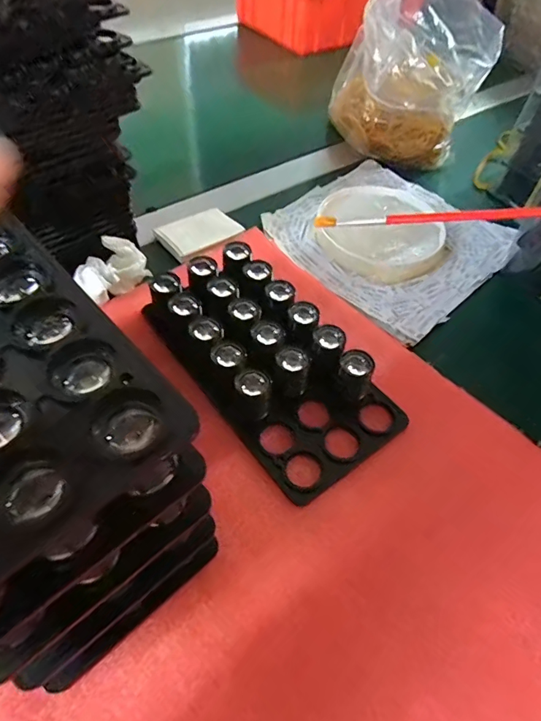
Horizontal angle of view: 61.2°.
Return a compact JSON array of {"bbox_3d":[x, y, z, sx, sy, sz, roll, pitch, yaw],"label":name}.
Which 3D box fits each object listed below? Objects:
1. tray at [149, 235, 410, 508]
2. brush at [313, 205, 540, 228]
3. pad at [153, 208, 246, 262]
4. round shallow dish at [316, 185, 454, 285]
[{"bbox_3d":[-0.001,-0.006,0.320,0.102,0.040,0.187,-31,58,-23],"label":"tray"},{"bbox_3d":[0.146,-0.077,0.237,0.246,0.011,0.008,2,50,15],"label":"brush"},{"bbox_3d":[-0.067,-0.121,0.438,0.073,0.010,0.050,-28,57,-22],"label":"pad"},{"bbox_3d":[0.106,-0.124,0.433,0.118,0.020,0.118,1,51,-1],"label":"round shallow dish"}]

